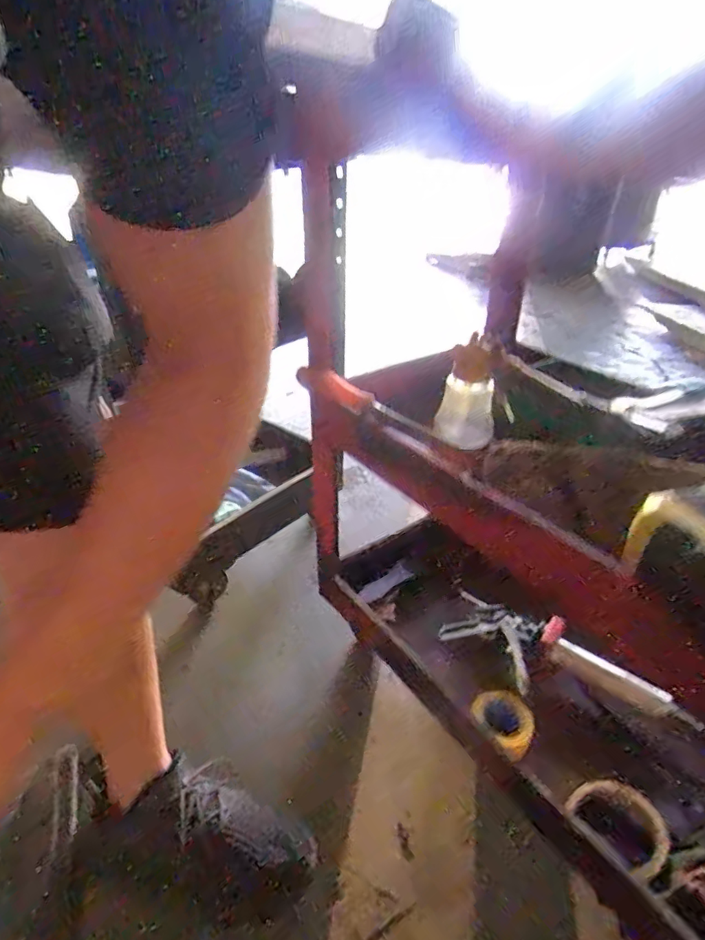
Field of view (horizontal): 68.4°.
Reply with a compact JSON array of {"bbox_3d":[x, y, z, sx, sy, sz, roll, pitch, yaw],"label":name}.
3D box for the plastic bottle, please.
[{"bbox_3d":[0.117,-0.074,0.526,0.051,0.104,0.047,4,34,5],"label":"plastic bottle"}]

